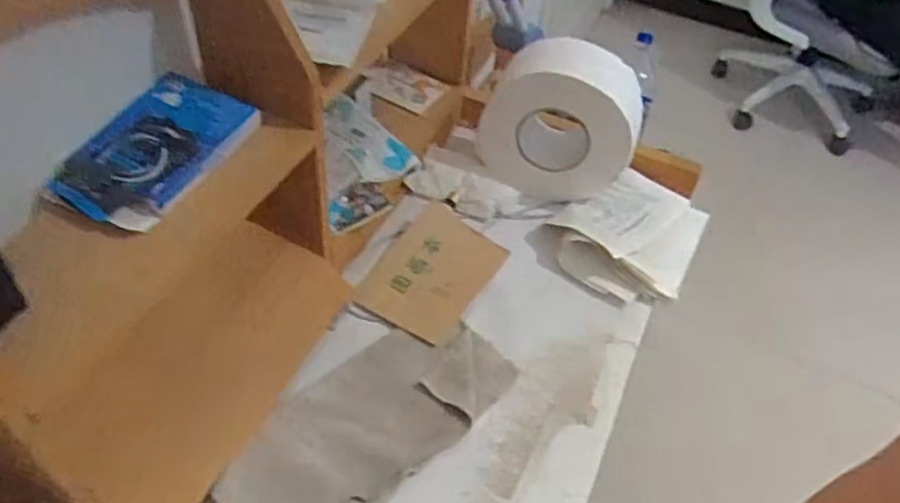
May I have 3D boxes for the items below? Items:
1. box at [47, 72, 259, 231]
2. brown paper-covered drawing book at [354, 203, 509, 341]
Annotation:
[{"bbox_3d":[-0.248,-0.089,0.579,0.095,0.032,0.163,18,49,11],"label":"box"},{"bbox_3d":[-0.022,0.026,0.858,0.126,0.019,0.187,36,53,6],"label":"brown paper-covered drawing book"}]

